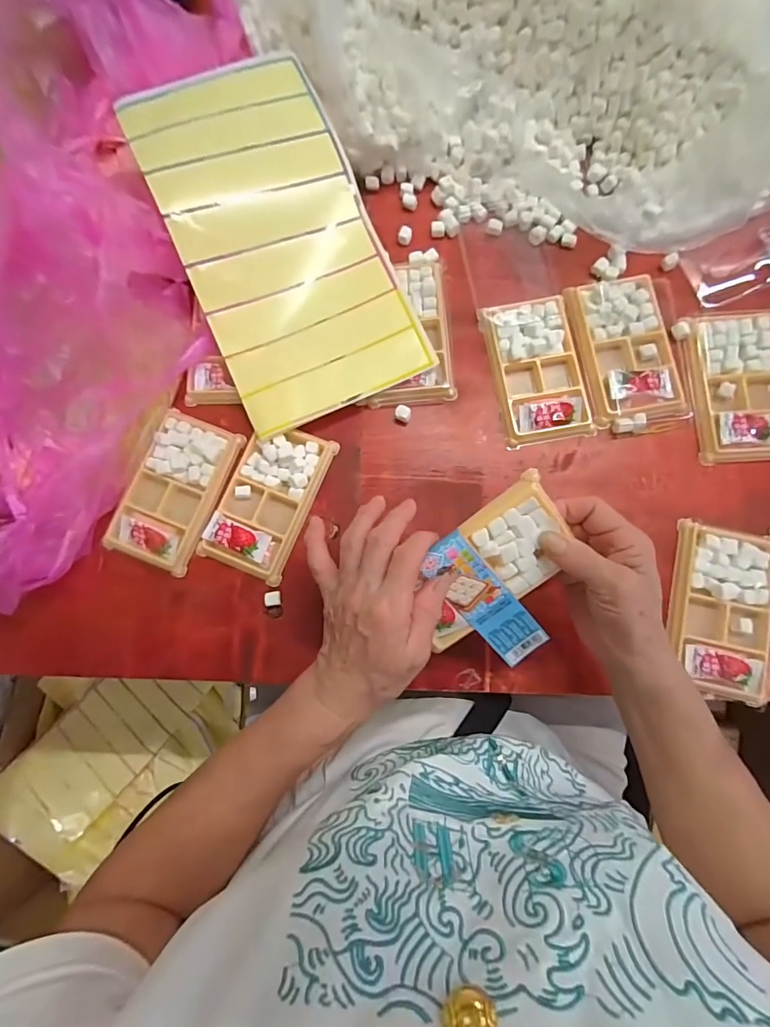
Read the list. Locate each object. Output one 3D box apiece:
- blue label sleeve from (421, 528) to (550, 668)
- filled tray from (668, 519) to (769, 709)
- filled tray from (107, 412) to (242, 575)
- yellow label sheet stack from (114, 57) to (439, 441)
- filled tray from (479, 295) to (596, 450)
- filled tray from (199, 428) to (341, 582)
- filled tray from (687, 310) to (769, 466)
[{"bbox_3d":[0.073,0.064,0.333,0.037,0.005,0.117,-39,109,12],"label":"blue label sleeve"},{"bbox_3d":[0.282,0.081,0.377,0.081,0.016,0.138,11,83,5],"label":"filled tray"},{"bbox_3d":[-0.190,-0.020,0.416,0.078,0.016,0.136,22,84,7],"label":"filled tray"},{"bbox_3d":[-0.095,-0.248,0.415,0.175,0.029,0.319,-23,92,-6],"label":"yellow label sheet stack"},{"bbox_3d":[0.139,-0.132,0.416,0.079,0.013,0.133,-12,81,2],"label":"filled tray"},{"bbox_3d":[-0.106,-0.013,0.410,0.076,0.015,0.133,20,84,6],"label":"filled tray"},{"bbox_3d":[0.316,-0.114,0.405,0.078,0.011,0.136,-2,82,3],"label":"filled tray"}]

